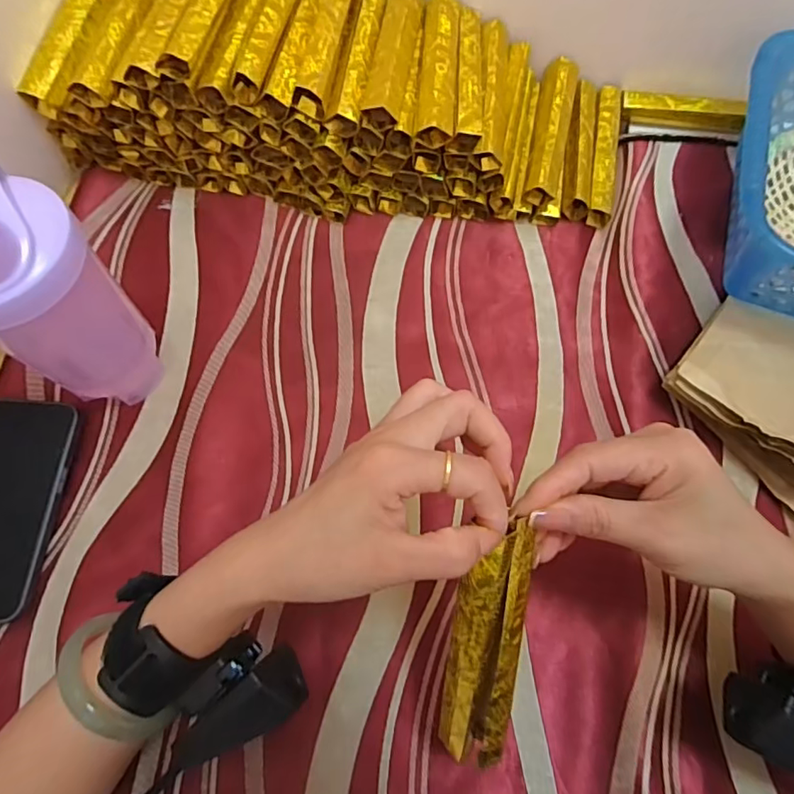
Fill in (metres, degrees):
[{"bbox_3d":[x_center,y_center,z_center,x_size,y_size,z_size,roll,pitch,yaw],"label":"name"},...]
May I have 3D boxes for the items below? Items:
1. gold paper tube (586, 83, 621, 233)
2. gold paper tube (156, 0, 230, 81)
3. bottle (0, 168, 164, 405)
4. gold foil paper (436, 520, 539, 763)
[{"bbox_3d":[0.184,-0.217,0.472,0.022,0.025,0.130,9,69,5],"label":"gold paper tube"},{"bbox_3d":[-0.138,-0.290,0.389,0.025,0.020,0.131,13,69,6],"label":"gold paper tube"},{"bbox_3d":[-0.225,-0.071,0.335,0.116,0.183,0.079,40,74,15],"label":"bottle"},{"bbox_3d":[0.042,0.118,0.253,0.034,0.015,0.125,10,105,5],"label":"gold foil paper"}]

